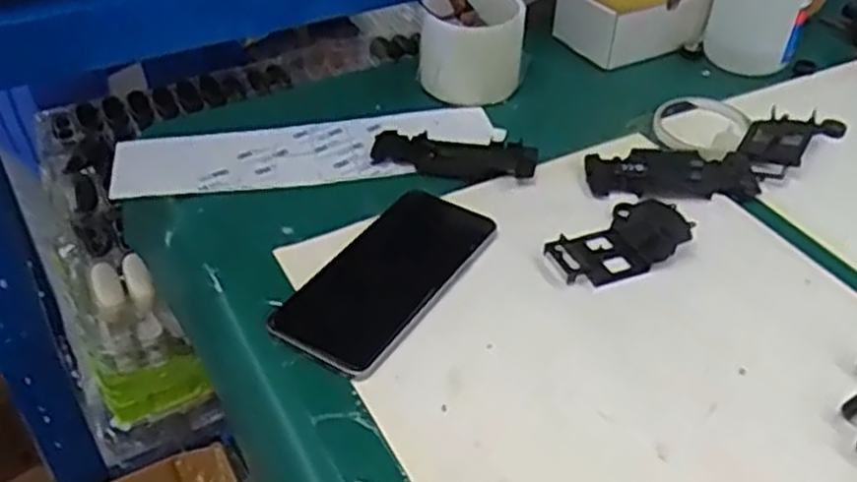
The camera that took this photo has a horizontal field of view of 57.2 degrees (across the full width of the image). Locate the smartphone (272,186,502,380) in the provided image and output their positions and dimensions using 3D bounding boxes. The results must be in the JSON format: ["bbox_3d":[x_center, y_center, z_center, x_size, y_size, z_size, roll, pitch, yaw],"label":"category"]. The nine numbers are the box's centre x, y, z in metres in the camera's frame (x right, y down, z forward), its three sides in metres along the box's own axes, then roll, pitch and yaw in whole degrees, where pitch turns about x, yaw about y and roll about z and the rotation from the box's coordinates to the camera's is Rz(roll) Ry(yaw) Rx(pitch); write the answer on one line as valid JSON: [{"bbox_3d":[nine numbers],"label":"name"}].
[{"bbox_3d":[-0.025,0.021,0.501,0.073,0.015,0.154,24,47,26],"label":"smartphone"}]

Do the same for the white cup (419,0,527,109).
[{"bbox_3d":[0.036,-0.160,0.660,0.087,0.083,0.075,2,41,3],"label":"white cup"}]

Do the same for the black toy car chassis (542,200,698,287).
[{"bbox_3d":[0.127,0.000,0.527,0.094,0.015,0.054,-22,45,-23],"label":"black toy car chassis"}]

